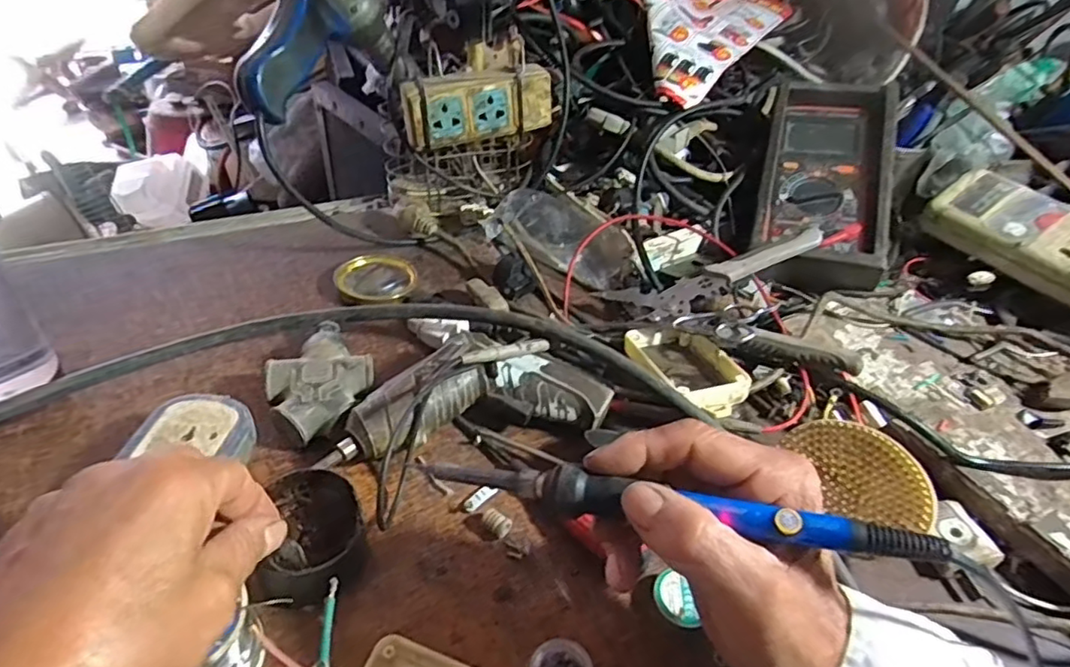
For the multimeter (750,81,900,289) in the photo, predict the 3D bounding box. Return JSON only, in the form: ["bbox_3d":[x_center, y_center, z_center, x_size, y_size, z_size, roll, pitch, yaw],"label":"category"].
[{"bbox_3d":[0.267,-0.154,0.565,0.112,0.058,0.242,12,65,9],"label":"multimeter"}]

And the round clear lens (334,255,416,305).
[{"bbox_3d":[-0.135,-0.047,0.519,0.057,0.015,0.066,33,49,28],"label":"round clear lens"}]

